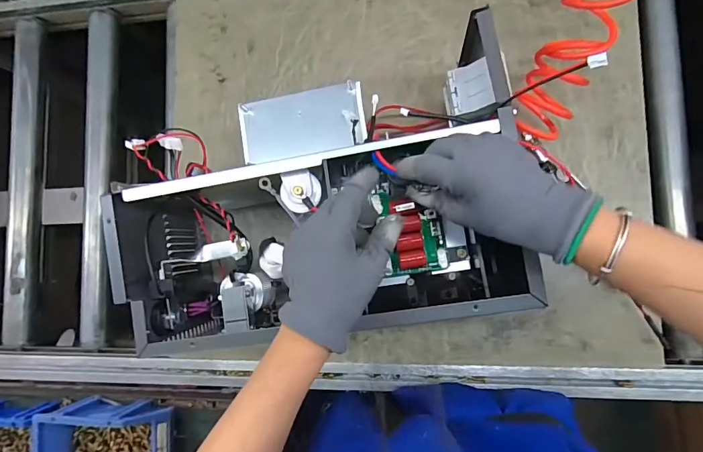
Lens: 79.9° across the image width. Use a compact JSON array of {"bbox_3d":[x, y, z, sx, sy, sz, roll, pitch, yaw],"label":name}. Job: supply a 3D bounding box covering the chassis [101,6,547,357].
[{"bbox_3d":[-0.043,-0.022,0.517,0.442,0.186,0.270,-9,86,9],"label":"chassis"}]

